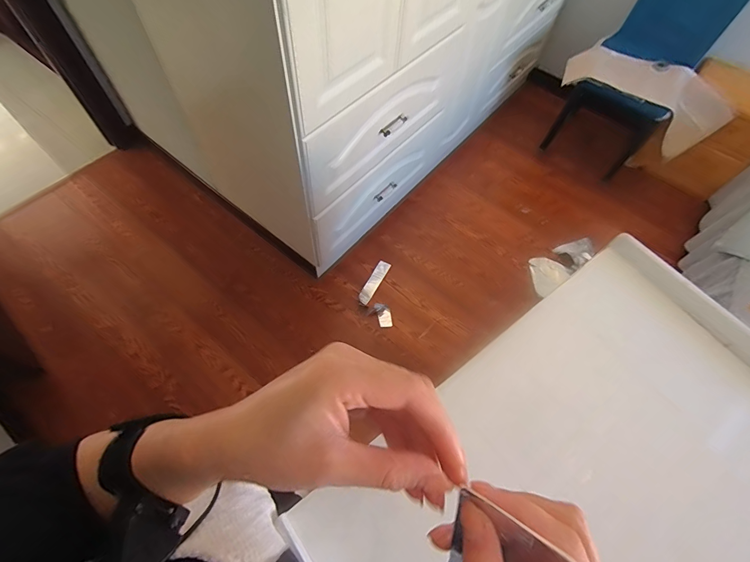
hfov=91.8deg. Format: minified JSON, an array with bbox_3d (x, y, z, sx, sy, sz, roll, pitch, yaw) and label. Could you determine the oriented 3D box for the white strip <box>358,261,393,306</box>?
[{"bbox_3d":[-0.003,0.004,1.546,0.052,0.007,0.228,29,60,5],"label":"white strip"}]

